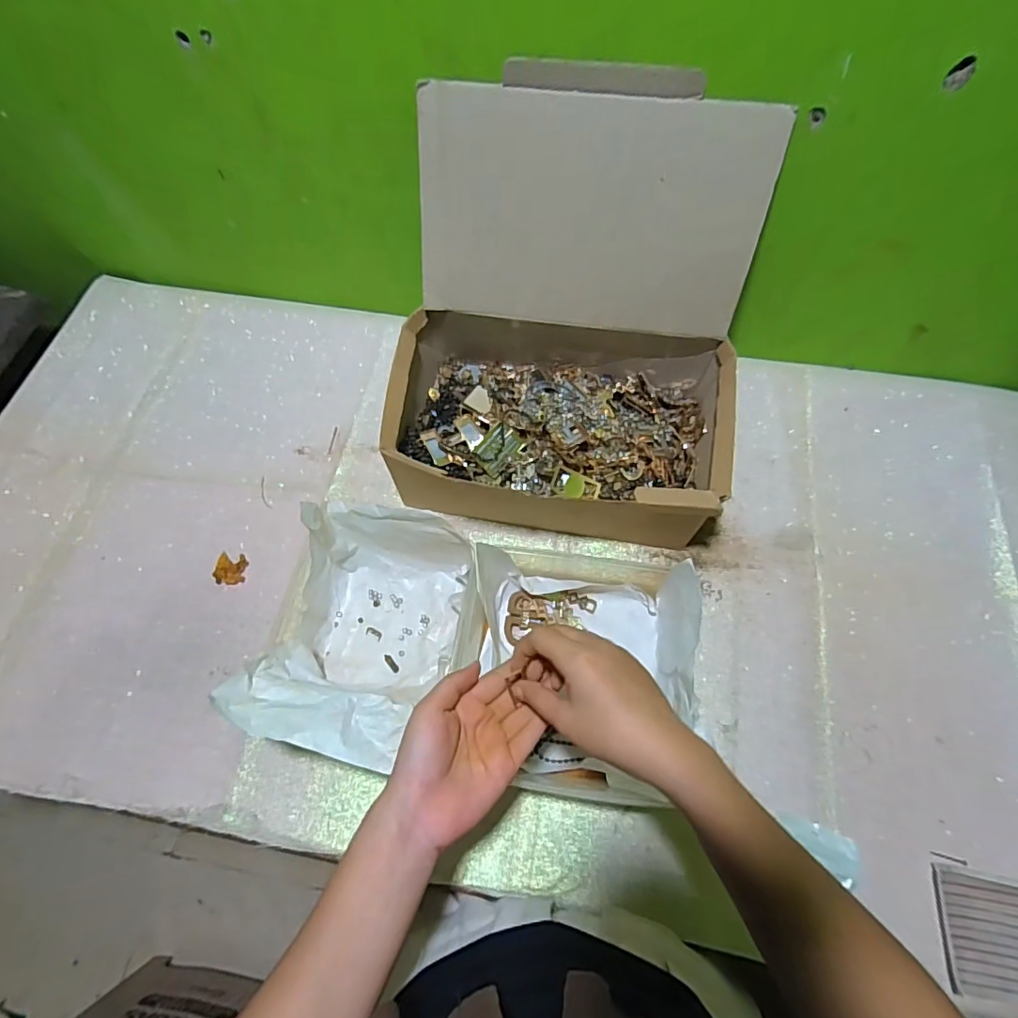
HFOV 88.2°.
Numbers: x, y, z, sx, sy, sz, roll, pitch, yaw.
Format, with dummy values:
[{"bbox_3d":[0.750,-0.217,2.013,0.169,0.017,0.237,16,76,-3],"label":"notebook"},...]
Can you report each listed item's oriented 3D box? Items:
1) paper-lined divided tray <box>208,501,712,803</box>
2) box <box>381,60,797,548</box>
[{"bbox_3d":[-0.024,0.124,0.470,0.360,0.108,0.203,7,66,5],"label":"paper-lined divided tray"},{"bbox_3d":[0.054,-0.158,0.498,0.328,0.286,0.293,6,66,5],"label":"box"}]

